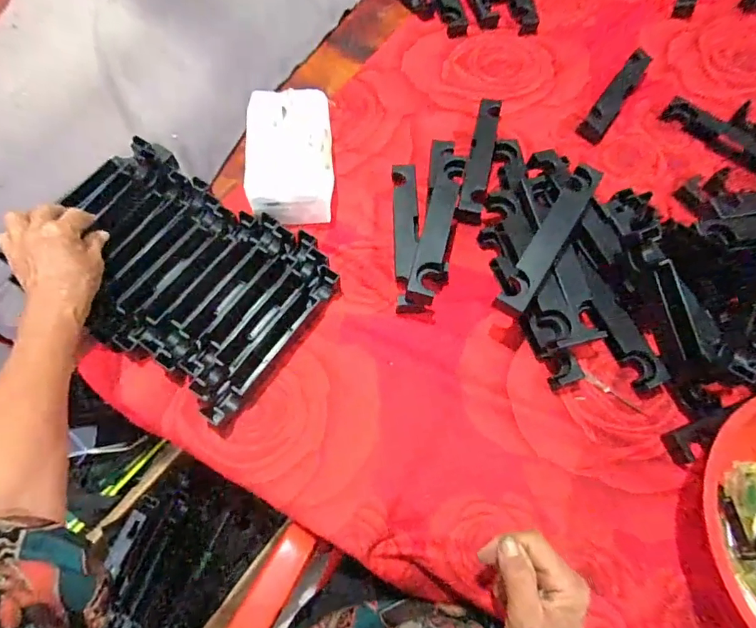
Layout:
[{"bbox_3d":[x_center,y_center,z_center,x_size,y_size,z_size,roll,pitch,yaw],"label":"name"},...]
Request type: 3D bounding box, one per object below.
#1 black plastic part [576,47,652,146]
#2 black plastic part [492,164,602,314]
[{"bbox_3d":[0.334,-0.308,0.631,0.033,0.020,0.184,33,69,13],"label":"black plastic part"},{"bbox_3d":[0.179,-0.079,0.465,0.030,0.020,0.189,31,68,13],"label":"black plastic part"}]

